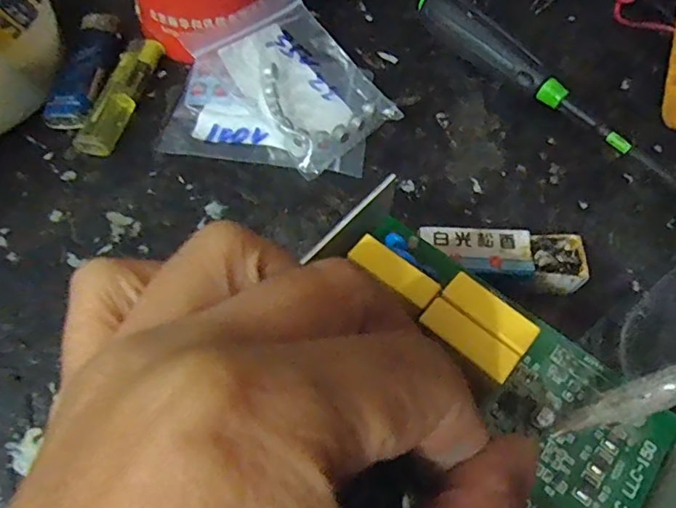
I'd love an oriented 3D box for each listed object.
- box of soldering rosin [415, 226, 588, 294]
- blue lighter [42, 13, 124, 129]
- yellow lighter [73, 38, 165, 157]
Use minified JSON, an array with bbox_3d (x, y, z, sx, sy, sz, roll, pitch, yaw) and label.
[{"bbox_3d":[0.069,0.004,0.222,0.066,0.020,0.025,6,62,2],"label":"box of soldering rosin"},{"bbox_3d":[-0.136,-0.103,0.282,0.026,0.008,0.082,1,62,0],"label":"blue lighter"},{"bbox_3d":[-0.114,-0.085,0.273,0.020,0.008,0.077,10,63,5],"label":"yellow lighter"}]

